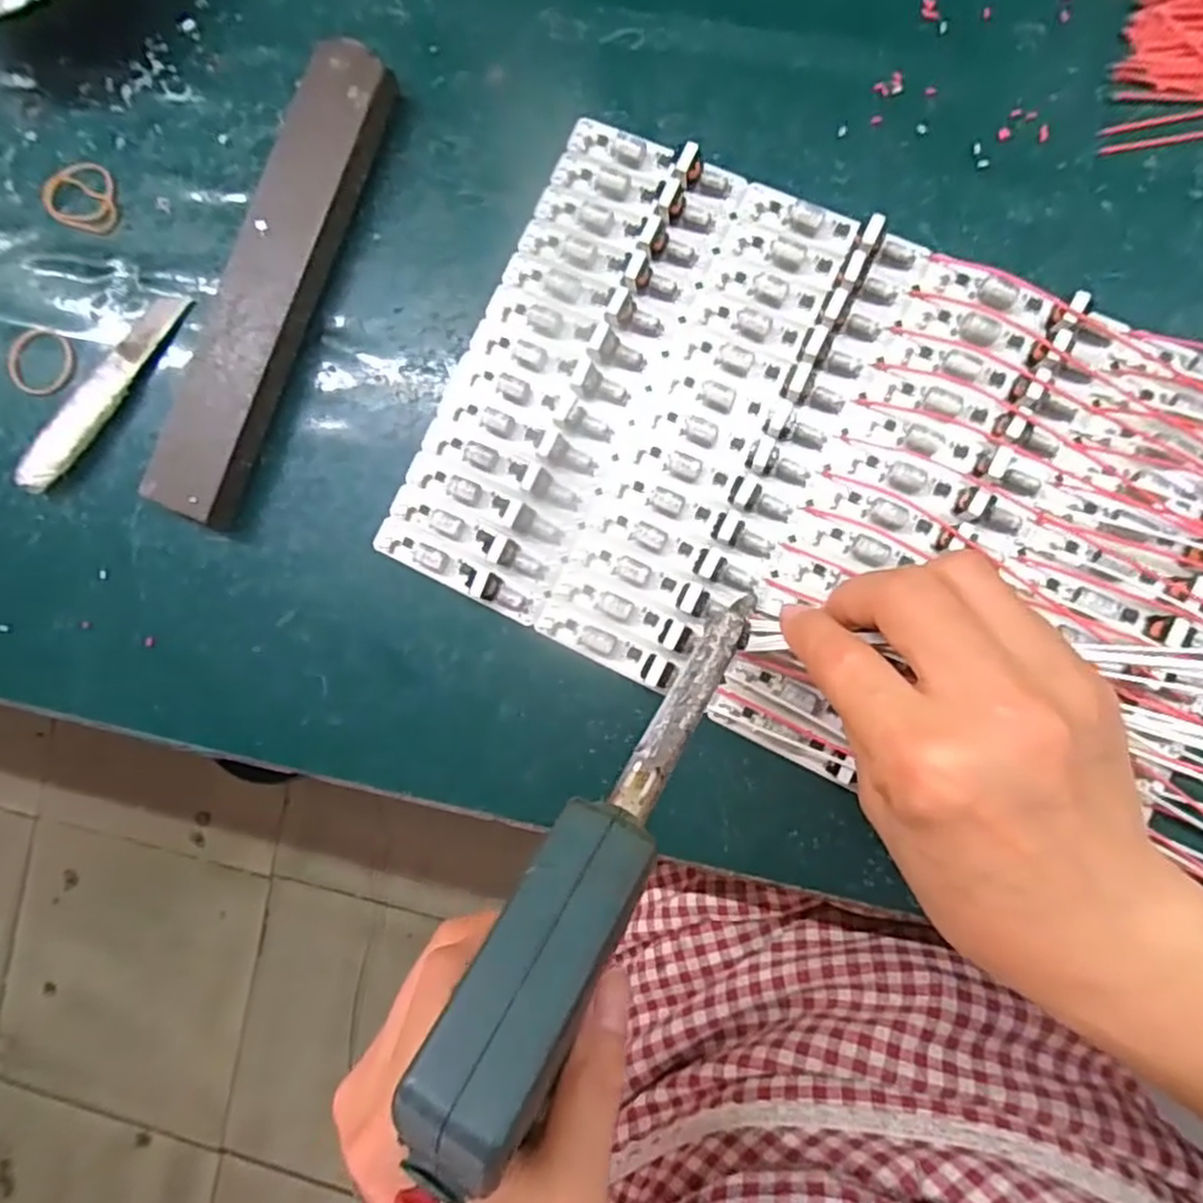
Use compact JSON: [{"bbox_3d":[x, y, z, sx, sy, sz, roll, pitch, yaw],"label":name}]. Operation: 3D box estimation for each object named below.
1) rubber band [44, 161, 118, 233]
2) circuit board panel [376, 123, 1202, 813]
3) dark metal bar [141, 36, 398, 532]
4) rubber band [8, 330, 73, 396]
[{"bbox_3d":[-0.231,-0.181,0.325,0.037,0.004,0.030,26,91,8],"label":"rubber band"},{"bbox_3d":[0.082,-0.046,0.269,0.294,0.014,0.193,26,91,8],"label":"circuit board panel"},{"bbox_3d":[-0.135,-0.129,0.299,0.037,0.018,0.195,22,90,8],"label":"dark metal bar"},{"bbox_3d":[-0.244,-0.104,0.319,0.028,0.005,0.028,0,87,8],"label":"rubber band"}]

